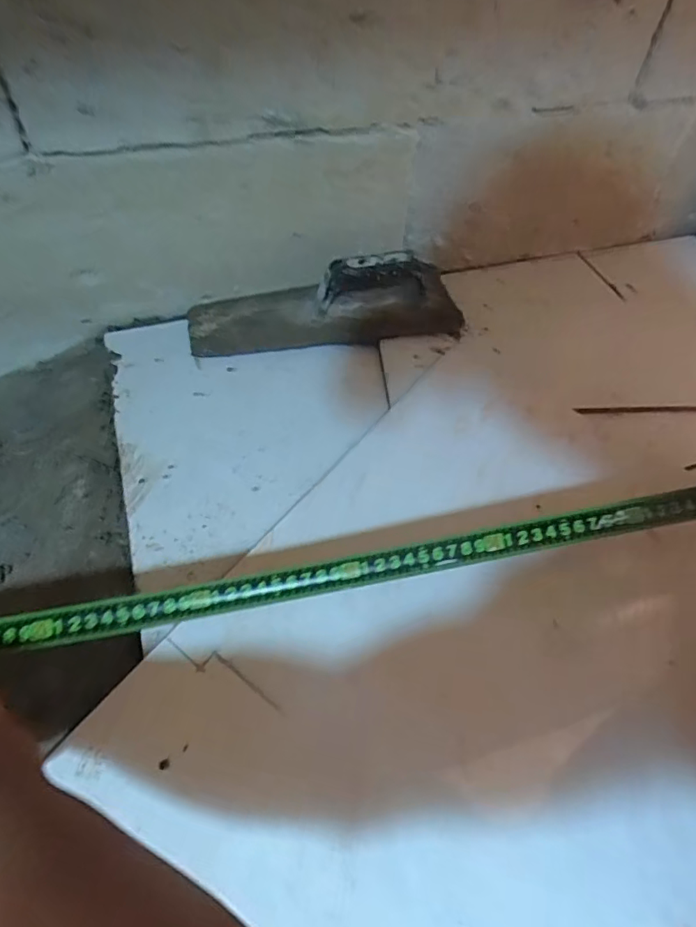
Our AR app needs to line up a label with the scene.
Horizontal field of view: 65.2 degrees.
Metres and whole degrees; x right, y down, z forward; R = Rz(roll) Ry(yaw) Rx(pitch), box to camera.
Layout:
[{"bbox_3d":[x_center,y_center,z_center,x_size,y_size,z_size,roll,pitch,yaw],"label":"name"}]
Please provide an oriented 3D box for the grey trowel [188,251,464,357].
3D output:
[{"bbox_3d":[-0.023,-0.183,0.590,0.301,0.064,0.094,-2,51,-6],"label":"grey trowel"}]

